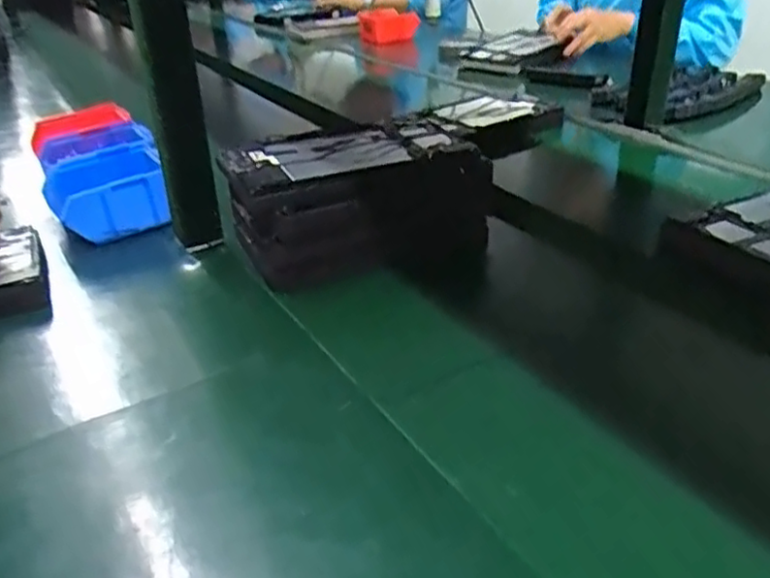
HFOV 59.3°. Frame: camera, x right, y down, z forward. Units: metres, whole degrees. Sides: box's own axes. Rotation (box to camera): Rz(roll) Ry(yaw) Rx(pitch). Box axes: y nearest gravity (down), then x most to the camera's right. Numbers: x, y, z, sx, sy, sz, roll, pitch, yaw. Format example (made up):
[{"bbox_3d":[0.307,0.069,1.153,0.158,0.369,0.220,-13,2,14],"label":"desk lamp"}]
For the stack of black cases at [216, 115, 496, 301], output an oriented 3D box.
[{"bbox_3d":[-0.034,-0.109,0.739,0.253,0.094,0.155,-18,33,-21],"label":"stack of black cases"}]

